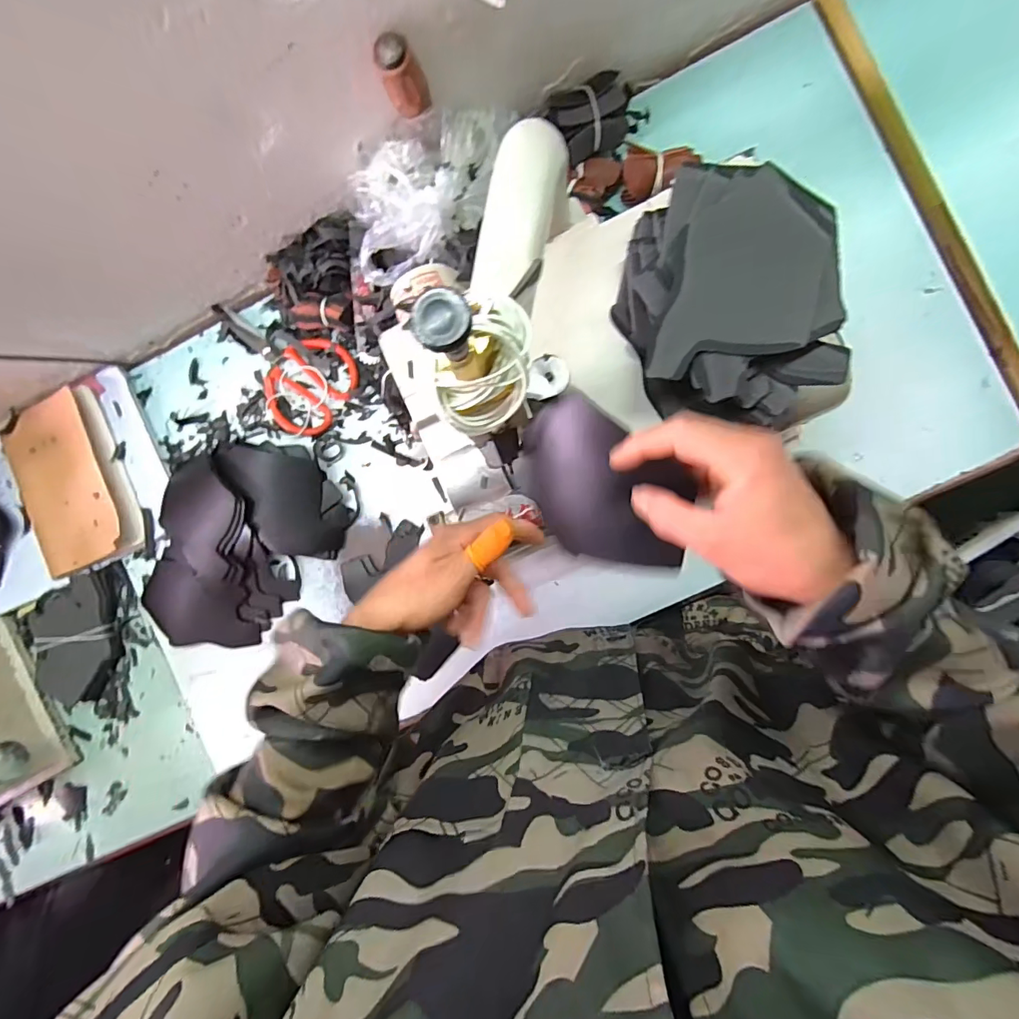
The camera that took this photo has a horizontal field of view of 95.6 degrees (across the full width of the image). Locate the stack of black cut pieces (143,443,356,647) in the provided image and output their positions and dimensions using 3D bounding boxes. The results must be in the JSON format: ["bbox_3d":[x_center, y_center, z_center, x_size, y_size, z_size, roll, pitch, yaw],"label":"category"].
[{"bbox_3d":[-0.337,0.039,0.546,0.205,0.042,0.281,43,95,4],"label":"stack of black cut pieces"}]

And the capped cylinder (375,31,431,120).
[{"bbox_3d":[-0.085,-0.351,0.377,0.032,0.053,0.026,-19,89,6],"label":"capped cylinder"}]

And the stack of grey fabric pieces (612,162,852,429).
[{"bbox_3d":[0.163,-0.157,0.348,0.143,0.050,0.178,-5,90,6],"label":"stack of grey fabric pieces"}]

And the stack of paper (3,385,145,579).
[{"bbox_3d":[-0.540,-0.030,0.563,0.138,0.015,0.204,-19,89,6],"label":"stack of paper"}]

